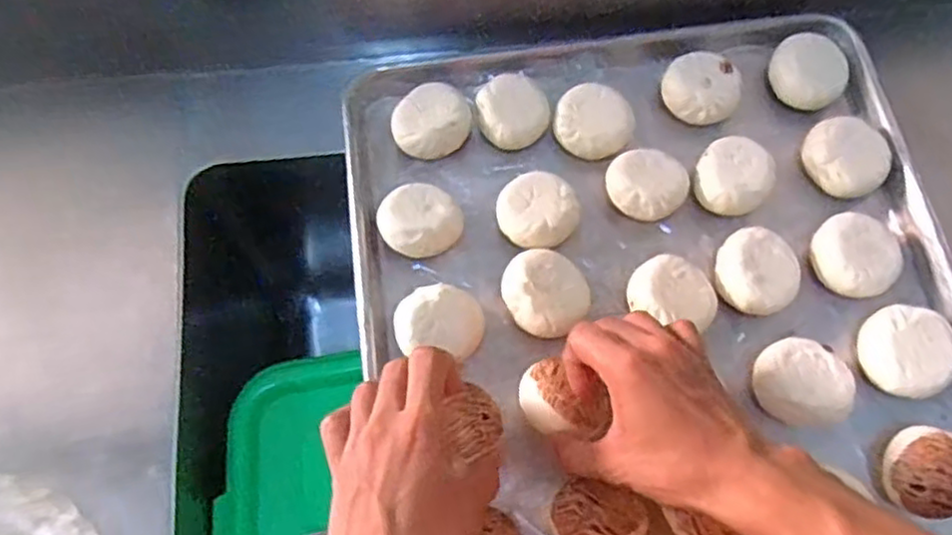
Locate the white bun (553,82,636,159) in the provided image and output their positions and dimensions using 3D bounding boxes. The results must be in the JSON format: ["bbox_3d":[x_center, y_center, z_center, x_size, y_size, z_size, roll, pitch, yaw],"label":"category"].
[{"bbox_3d":[0.085,-0.104,0.511,0.056,0.029,0.047,12,71,4],"label":"white bun"}]

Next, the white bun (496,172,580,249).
[{"bbox_3d":[0.043,-0.038,0.492,0.055,0.026,0.054,0,71,0],"label":"white bun"}]

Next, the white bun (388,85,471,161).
[{"bbox_3d":[-0.032,-0.104,0.512,0.052,0.024,0.055,0,71,0],"label":"white bun"}]

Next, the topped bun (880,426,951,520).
[{"bbox_3d":[0.270,0.124,0.427,0.045,0.035,0.050,-10,71,-3],"label":"topped bun"}]

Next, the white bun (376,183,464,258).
[{"bbox_3d":[-0.038,-0.031,0.488,0.054,0.031,0.051,-24,73,-8],"label":"white bun"}]

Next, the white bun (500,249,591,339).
[{"bbox_3d":[0.046,0.017,0.475,0.053,0.035,0.056,0,71,0],"label":"white bun"}]

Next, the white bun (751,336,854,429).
[{"bbox_3d":[0.207,0.075,0.452,0.058,0.041,0.055,0,71,0],"label":"white bun"}]

